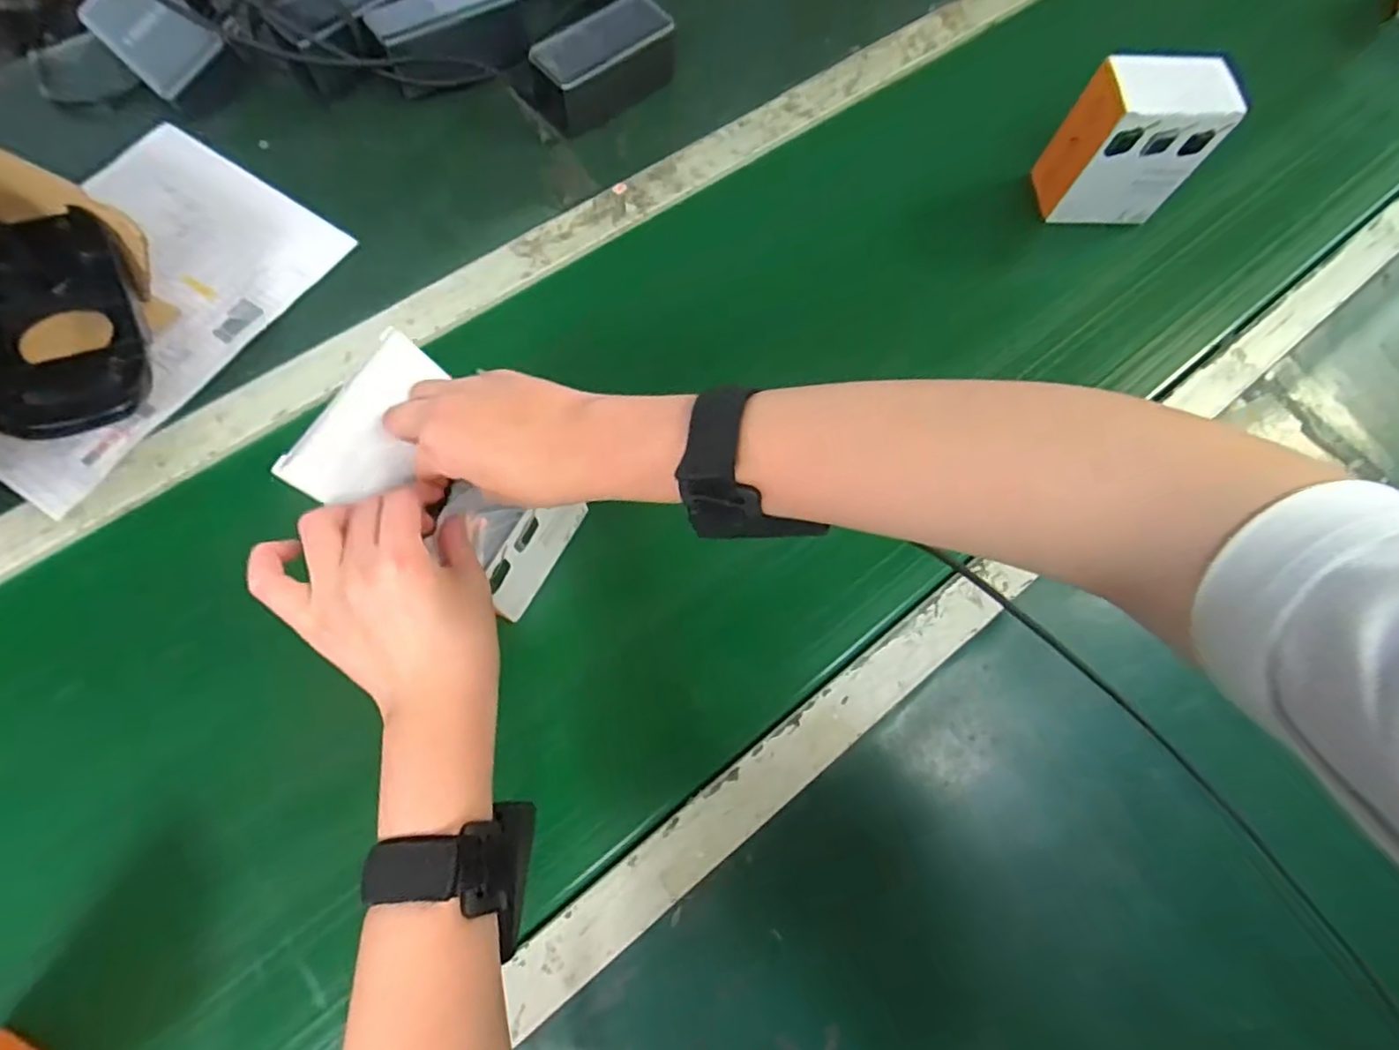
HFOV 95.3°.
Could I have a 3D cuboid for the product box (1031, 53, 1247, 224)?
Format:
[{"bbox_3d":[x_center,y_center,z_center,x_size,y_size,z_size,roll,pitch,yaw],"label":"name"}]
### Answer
[{"bbox_3d":[0.365,-0.325,0.539,0.100,0.121,0.072,-2,72,-3],"label":"product box"}]

